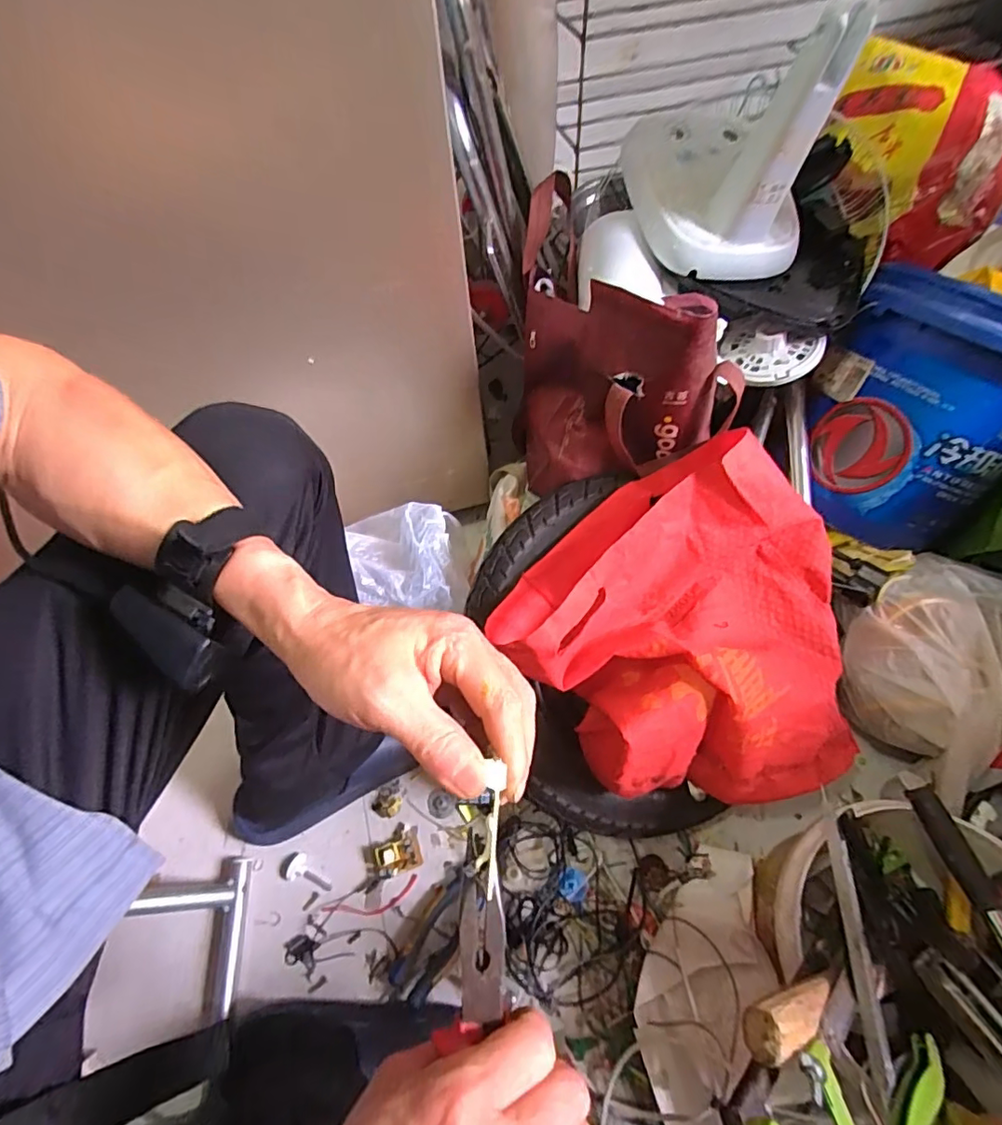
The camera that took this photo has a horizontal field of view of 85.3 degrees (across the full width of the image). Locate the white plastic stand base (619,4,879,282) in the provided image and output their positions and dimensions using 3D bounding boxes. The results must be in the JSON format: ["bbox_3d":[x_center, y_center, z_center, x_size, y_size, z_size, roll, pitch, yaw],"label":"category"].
[{"bbox_3d":[0.219,-0.424,0.558,0.142,0.213,0.187,-16,60,-6],"label":"white plastic stand base"}]

